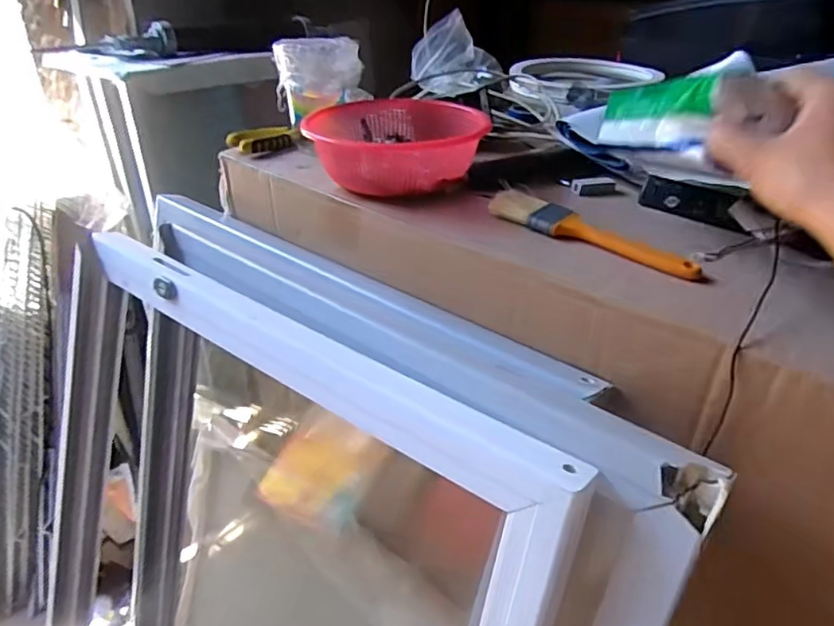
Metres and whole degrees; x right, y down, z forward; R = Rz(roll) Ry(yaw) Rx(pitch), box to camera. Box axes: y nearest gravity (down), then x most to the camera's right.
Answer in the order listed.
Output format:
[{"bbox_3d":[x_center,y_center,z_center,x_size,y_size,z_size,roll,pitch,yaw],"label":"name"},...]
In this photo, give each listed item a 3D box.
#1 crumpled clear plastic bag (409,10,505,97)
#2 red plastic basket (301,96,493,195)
[{"bbox_3d":[0.058,-0.379,0.892,0.131,0.097,0.057,2,31,-1],"label":"crumpled clear plastic bag"},{"bbox_3d":[-0.016,-0.178,0.620,0.172,0.052,0.196,8,31,9],"label":"red plastic basket"}]

